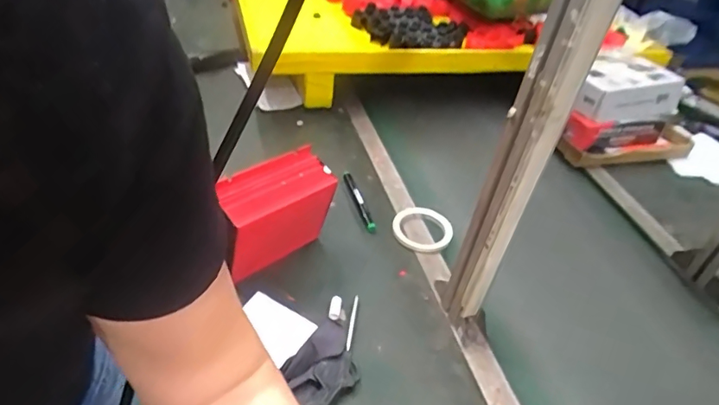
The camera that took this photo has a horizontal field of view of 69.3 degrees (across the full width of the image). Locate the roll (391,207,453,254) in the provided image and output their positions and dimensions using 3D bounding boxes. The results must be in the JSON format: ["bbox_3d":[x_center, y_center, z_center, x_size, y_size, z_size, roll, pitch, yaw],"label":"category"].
[{"bbox_3d":[0.107,0.043,0.880,0.100,0.017,0.102,4,40,-3],"label":"roll"}]

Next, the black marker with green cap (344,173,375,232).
[{"bbox_3d":[-0.002,-0.005,0.918,0.016,0.019,0.137,-10,53,-21],"label":"black marker with green cap"}]

